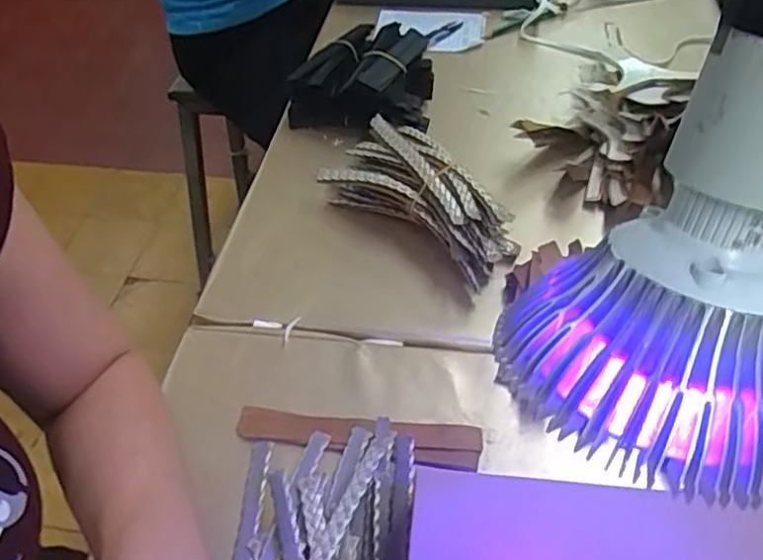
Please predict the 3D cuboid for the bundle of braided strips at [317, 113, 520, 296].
[{"bbox_3d":[0.044,-0.081,0.595,0.187,0.064,0.100,32,56,29],"label":"bundle of braided strips"}]

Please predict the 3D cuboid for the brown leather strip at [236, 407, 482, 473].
[{"bbox_3d":[-0.016,0.107,0.448,0.167,0.008,0.029,6,49,5],"label":"brown leather strip"}]

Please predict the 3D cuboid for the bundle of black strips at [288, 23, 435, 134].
[{"bbox_3d":[-0.018,-0.222,0.720,0.150,0.059,0.159,10,48,12],"label":"bundle of black strips"}]

